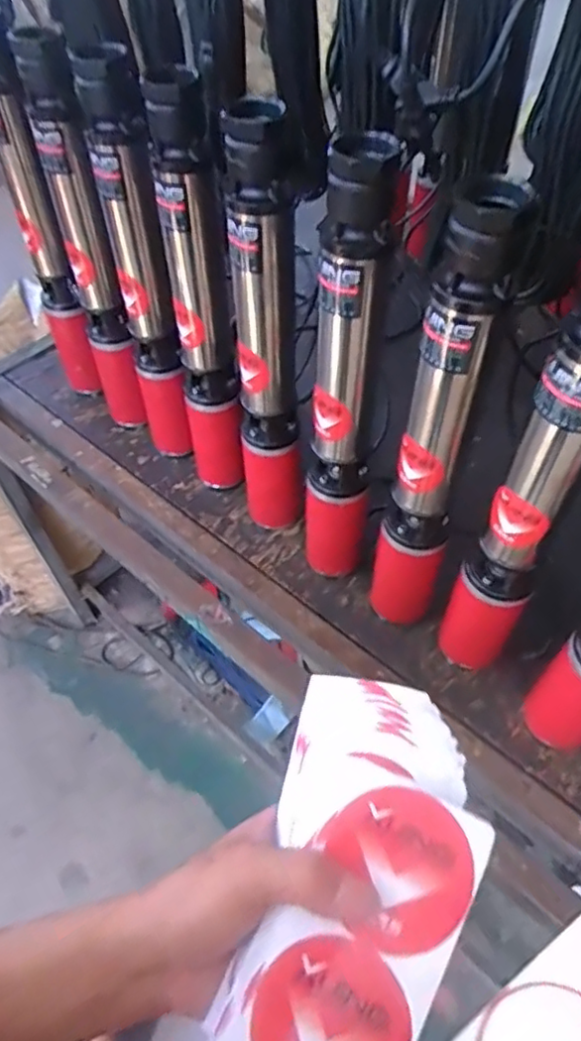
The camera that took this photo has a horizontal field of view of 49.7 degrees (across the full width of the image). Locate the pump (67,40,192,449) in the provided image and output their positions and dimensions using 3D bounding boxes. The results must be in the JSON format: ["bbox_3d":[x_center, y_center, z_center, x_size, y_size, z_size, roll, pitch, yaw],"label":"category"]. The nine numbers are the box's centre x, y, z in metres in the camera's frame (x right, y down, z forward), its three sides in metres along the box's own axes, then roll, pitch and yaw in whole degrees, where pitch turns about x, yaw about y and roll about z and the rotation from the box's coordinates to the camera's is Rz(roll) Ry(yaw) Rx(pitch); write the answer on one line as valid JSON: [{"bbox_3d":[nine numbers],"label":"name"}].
[{"bbox_3d":[-0.183,-0.278,0.792,0.068,0.504,0.069,-14,54,-9],"label":"pump"}]

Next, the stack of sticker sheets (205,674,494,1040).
[{"bbox_3d":[0.026,0.184,0.290,0.097,0.041,0.219,16,63,13],"label":"stack of sticker sheets"}]

